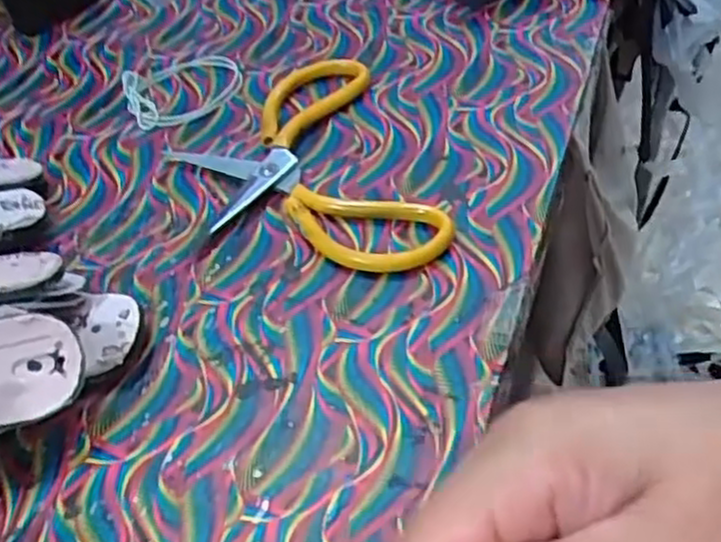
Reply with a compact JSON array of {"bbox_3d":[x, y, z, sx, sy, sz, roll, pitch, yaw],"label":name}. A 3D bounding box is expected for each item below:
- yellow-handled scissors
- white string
[{"bbox_3d":[-0.037,-0.061,0.461,0.136,0.016,0.186,-17,49,-8],"label":"yellow-handled scissors"},{"bbox_3d":[-0.125,-0.133,0.535,0.081,0.016,0.072,-19,49,-10],"label":"white string"}]

